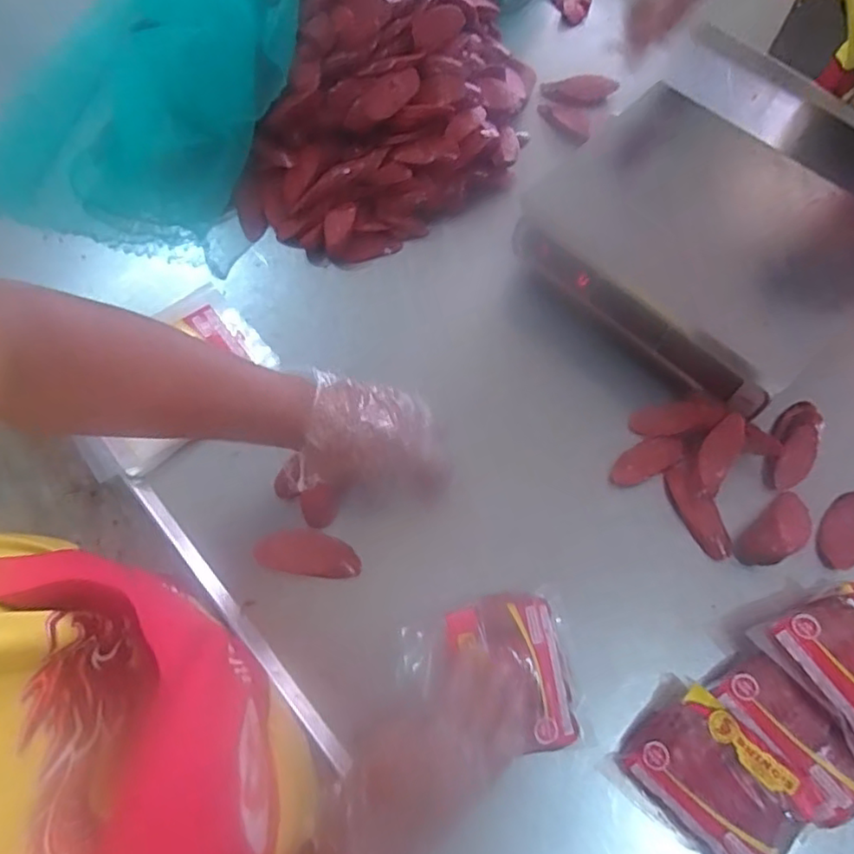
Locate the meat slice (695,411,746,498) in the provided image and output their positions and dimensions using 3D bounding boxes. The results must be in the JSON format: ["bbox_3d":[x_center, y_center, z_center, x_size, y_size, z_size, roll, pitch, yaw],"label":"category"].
[{"bbox_3d":[0.312,0.028,0.659,0.036,0.012,0.088,23,89,12],"label":"meat slice"}]

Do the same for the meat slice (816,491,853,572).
[{"bbox_3d":[0.442,0.105,0.647,0.042,0.019,0.101,33,70,14],"label":"meat slice"}]

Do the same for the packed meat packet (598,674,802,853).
[{"bbox_3d":[0.247,0.311,0.535,0.142,0.051,0.109,42,72,17],"label":"packed meat packet"}]

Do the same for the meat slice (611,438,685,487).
[{"bbox_3d":[0.242,0.038,0.683,0.089,0.012,0.038,-24,68,-10],"label":"meat slice"}]

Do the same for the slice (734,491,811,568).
[{"bbox_3d":[0.362,0.109,0.632,0.095,0.036,0.044,-38,71,-15],"label":"slice"}]

